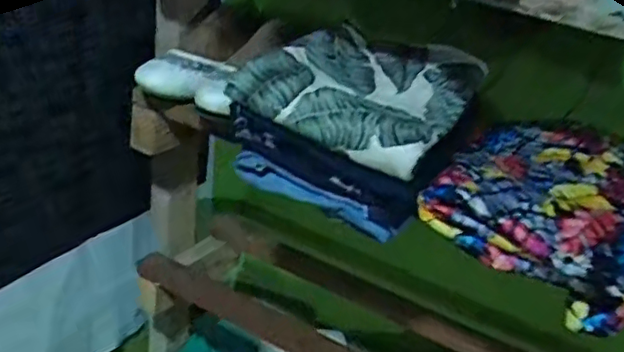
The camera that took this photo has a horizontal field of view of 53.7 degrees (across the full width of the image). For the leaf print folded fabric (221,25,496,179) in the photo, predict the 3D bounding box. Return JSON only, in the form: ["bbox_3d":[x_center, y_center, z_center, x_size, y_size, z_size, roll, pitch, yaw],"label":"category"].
[{"bbox_3d":[0.060,-0.087,0.635,0.180,0.070,0.234,20,28,24],"label":"leaf print folded fabric"}]

